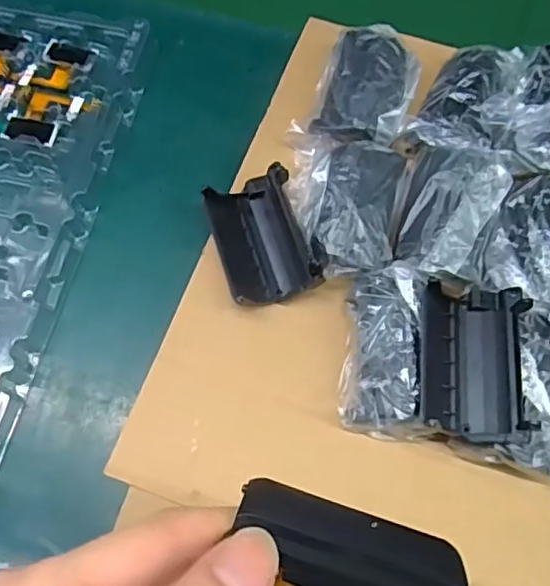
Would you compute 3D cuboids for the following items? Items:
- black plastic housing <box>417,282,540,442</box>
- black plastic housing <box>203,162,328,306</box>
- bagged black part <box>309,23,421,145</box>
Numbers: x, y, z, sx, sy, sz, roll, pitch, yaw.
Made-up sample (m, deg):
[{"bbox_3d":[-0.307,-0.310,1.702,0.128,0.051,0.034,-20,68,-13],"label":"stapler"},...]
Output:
[{"bbox_3d":[0.090,0.030,0.272,0.046,0.017,0.070,4,69,5],"label":"black plastic housing"},{"bbox_3d":[-0.006,-0.029,0.310,0.049,0.019,0.070,-17,69,-4],"label":"black plastic housing"},{"bbox_3d":[0.053,-0.117,0.341,0.050,0.024,0.077,18,71,10],"label":"bagged black part"}]

